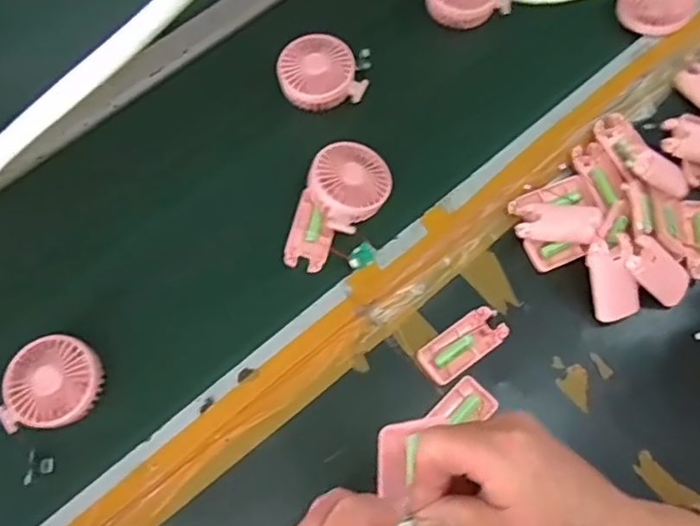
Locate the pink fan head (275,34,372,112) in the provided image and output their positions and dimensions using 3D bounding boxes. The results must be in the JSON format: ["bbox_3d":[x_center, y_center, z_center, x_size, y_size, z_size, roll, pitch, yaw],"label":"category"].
[{"bbox_3d":[-0.037,-0.232,0.719,0.095,0.027,0.087,-15,72,-4],"label":"pink fan head"}]

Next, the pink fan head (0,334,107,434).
[{"bbox_3d":[-0.303,0.120,0.603,0.092,0.030,0.087,0,71,1],"label":"pink fan head"}]

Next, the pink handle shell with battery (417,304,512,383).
[{"bbox_3d":[0.121,0.088,0.644,0.097,0.022,0.046,-35,74,-10],"label":"pink handle shell with battery"}]

